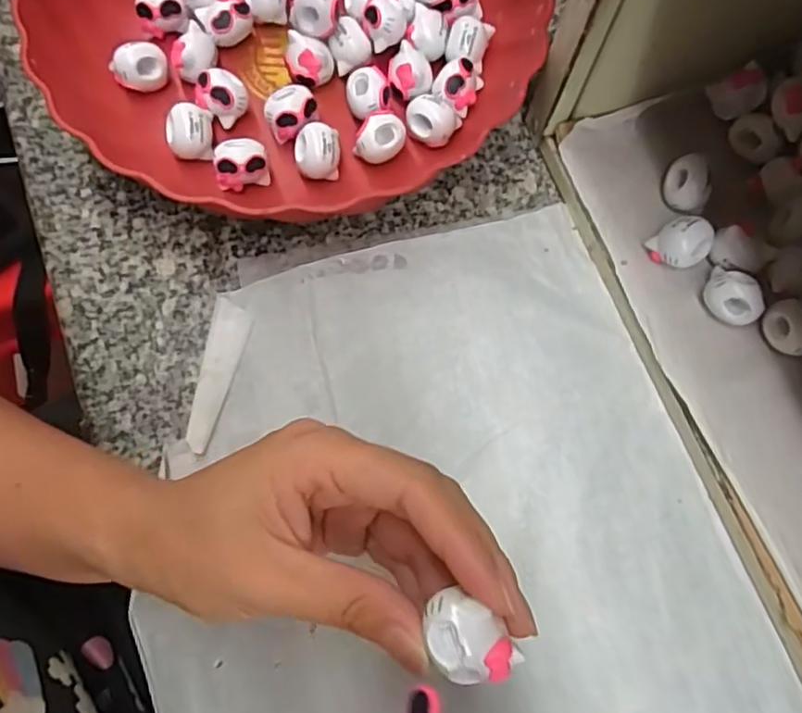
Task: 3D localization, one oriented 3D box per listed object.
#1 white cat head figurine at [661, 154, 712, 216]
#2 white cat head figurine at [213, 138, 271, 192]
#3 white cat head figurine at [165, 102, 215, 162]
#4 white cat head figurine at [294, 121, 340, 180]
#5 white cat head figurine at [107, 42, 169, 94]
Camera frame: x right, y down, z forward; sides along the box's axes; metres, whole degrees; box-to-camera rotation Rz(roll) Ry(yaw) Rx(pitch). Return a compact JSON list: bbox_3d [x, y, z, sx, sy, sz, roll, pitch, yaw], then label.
[{"bbox_3d":[0.132,-0.078,0.292,0.018,0.012,0.027,-3,73,-3],"label":"white cat head figurine"},{"bbox_3d":[-0.077,-0.092,0.305,0.025,0.022,0.019,-17,74,-7],"label":"white cat head figurine"},{"bbox_3d":[-0.103,-0.109,0.309,0.021,0.019,0.020,0,73,-1],"label":"white cat head figurine"},{"bbox_3d":[-0.041,-0.099,0.307,0.021,0.017,0.023,0,73,-1],"label":"white cat head figurine"},{"bbox_3d":[-0.132,-0.145,0.320,0.026,0.020,0.015,-27,75,-9],"label":"white cat head figurine"}]

